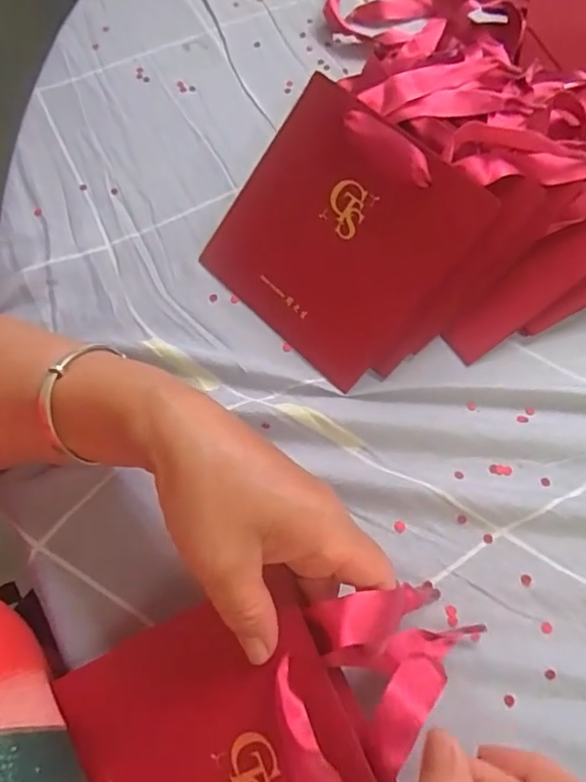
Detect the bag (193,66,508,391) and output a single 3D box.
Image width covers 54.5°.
[{"bbox_3d":[0.022,-0.095,0.346,0.139,0.016,0.135,44,114,16],"label":"bag"}]

